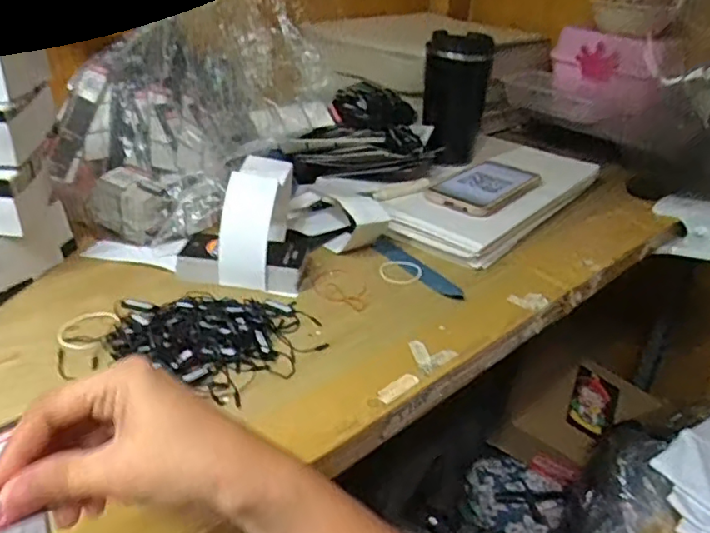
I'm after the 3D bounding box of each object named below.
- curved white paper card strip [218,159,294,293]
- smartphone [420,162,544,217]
[{"bbox_3d":[-0.089,-0.042,0.547,0.055,0.087,0.097,4,30,-1],"label":"curved white paper card strip"},{"bbox_3d":[0.148,-0.094,0.700,0.081,0.014,0.151,26,39,31],"label":"smartphone"}]

